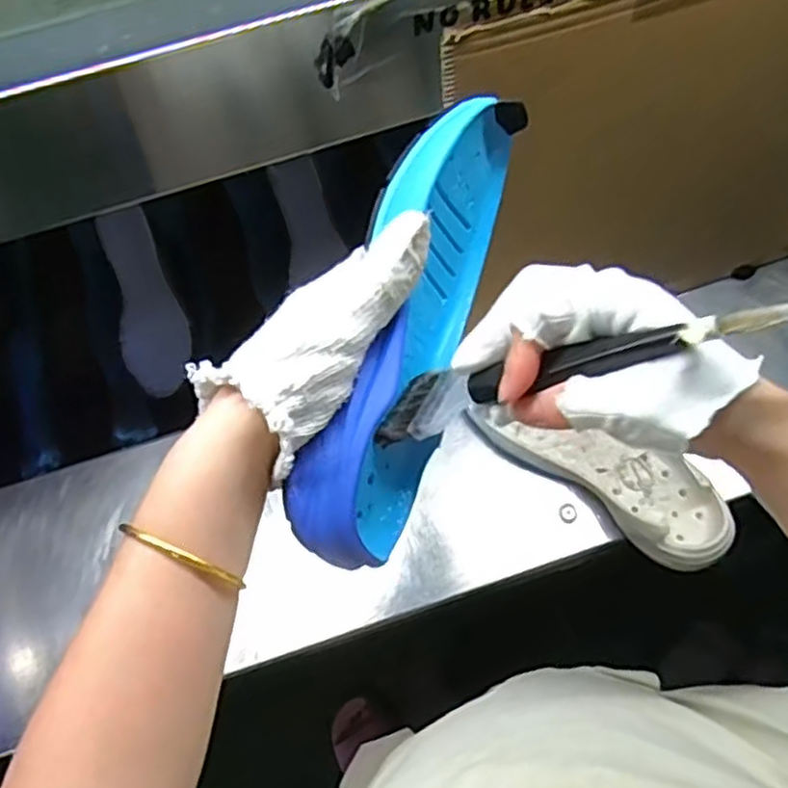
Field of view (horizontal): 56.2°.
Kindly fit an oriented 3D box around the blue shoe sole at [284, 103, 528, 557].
[{"bbox_3d":[0.011,-0.035,0.378,0.050,0.109,0.242,13,82,22],"label":"blue shoe sole"}]

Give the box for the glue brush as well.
[{"bbox_3d":[0.057,-0.010,0.327,0.154,0.015,0.033,-18,64,36],"label":"glue brush"}]

